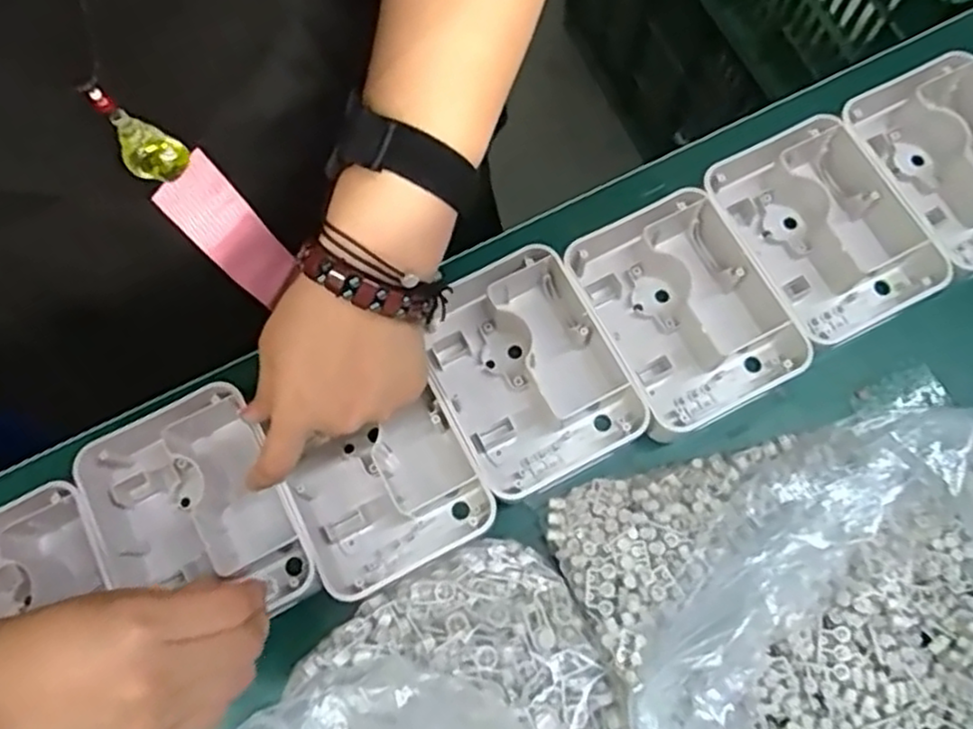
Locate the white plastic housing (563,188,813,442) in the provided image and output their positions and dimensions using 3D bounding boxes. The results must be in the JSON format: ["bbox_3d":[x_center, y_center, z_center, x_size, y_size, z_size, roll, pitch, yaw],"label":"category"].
[{"bbox_3d":[0.111,-0.030,0.420,0.096,0.042,0.126,-27,75,-6],"label":"white plastic housing"}]

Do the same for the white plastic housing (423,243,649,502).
[{"bbox_3d":[0.023,0.003,0.416,0.103,0.037,0.126,-28,75,-7],"label":"white plastic housing"}]

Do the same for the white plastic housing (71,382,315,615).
[{"bbox_3d":[-0.160,0.087,0.396,0.102,0.044,0.125,-29,75,-7],"label":"white plastic housing"}]

